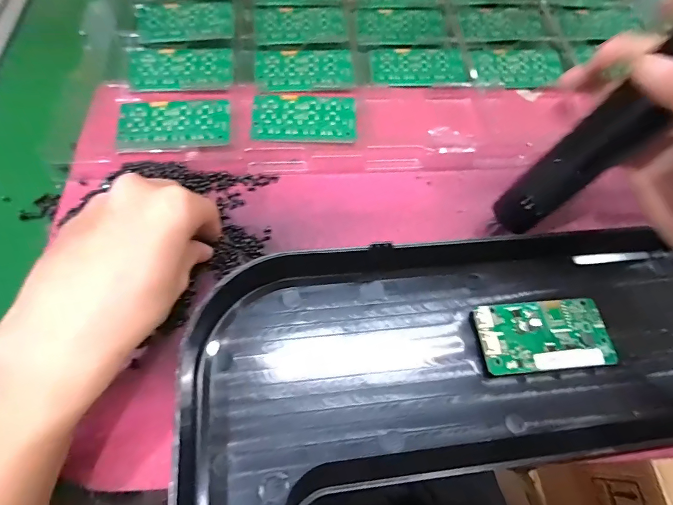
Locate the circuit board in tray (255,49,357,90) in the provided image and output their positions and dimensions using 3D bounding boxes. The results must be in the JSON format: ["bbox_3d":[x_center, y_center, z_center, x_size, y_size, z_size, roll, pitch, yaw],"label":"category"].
[{"bbox_3d":[-0.030,-0.181,0.377,0.094,0.005,0.051,-4,64,-6],"label":"circuit board in tray"}]

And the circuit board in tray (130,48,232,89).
[{"bbox_3d":[-0.147,-0.175,0.363,0.095,0.005,0.054,-6,64,-7],"label":"circuit board in tray"}]

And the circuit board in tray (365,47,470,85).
[{"bbox_3d":[0.084,-0.192,0.393,0.097,0.004,0.053,-5,64,-6],"label":"circuit board in tray"}]

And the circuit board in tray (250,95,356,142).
[{"bbox_3d":[-0.028,-0.121,0.344,0.092,0.007,0.046,0,64,-4],"label":"circuit board in tray"}]

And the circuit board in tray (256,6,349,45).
[{"bbox_3d":[-0.037,-0.244,0.411,0.093,0.006,0.054,-5,64,-6],"label":"circuit board in tray"}]

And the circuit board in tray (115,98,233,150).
[{"bbox_3d":[-0.139,-0.111,0.330,0.091,0.007,0.048,-5,64,-6],"label":"circuit board in tray"}]

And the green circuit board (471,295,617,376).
[{"bbox_3d":[0.147,0.058,0.272,0.094,0.013,0.048,-4,64,-6],"label":"green circuit board"}]

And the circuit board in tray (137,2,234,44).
[{"bbox_3d":[-0.154,-0.236,0.394,0.094,0.004,0.063,-5,64,-6],"label":"circuit board in tray"}]

